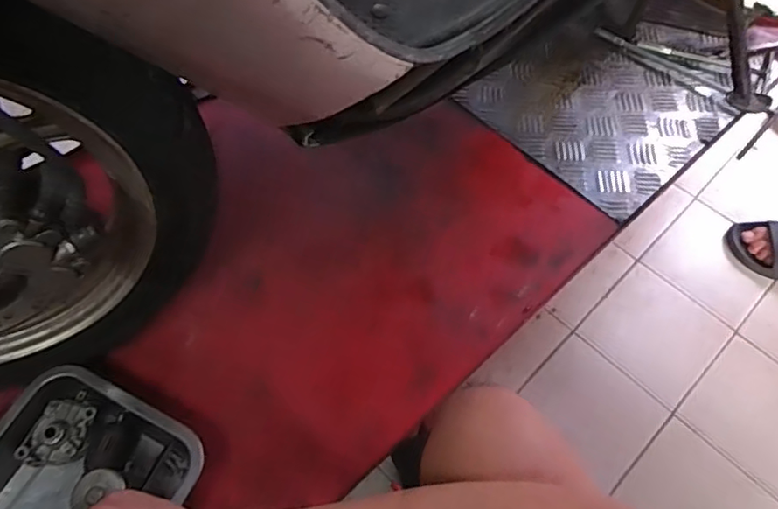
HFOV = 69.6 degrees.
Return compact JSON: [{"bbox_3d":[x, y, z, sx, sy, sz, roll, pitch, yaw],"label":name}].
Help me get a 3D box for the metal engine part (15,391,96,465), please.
[{"bbox_3d":[-0.347,0.182,0.587,0.066,0.022,0.073,2,62,4],"label":"metal engine part"}]

